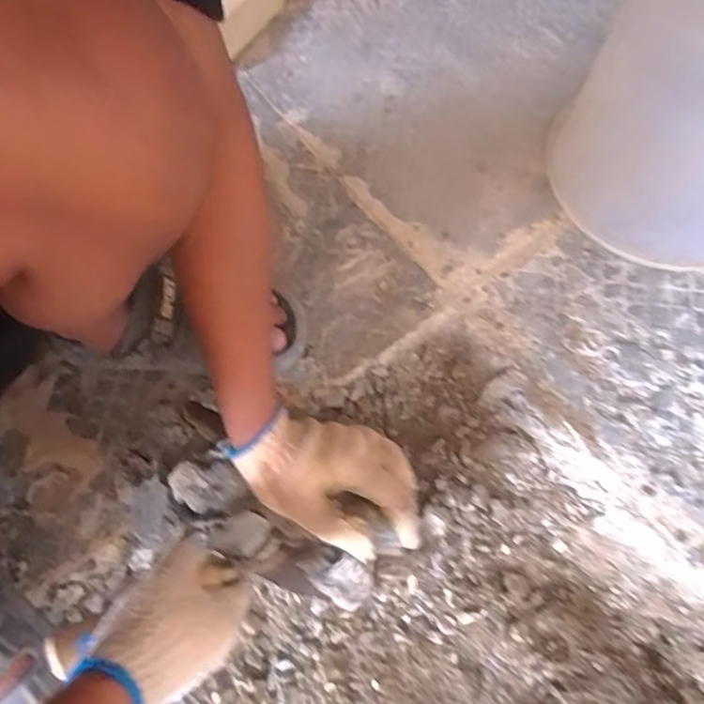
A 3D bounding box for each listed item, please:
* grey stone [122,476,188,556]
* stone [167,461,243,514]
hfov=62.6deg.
[{"bbox_3d":[-0.180,0.148,0.527,0.045,0.039,0.061,-29,70,-10],"label":"grey stone"},{"bbox_3d":[-0.130,0.121,0.519,0.064,0.022,0.041,3,68,2],"label":"stone"}]

